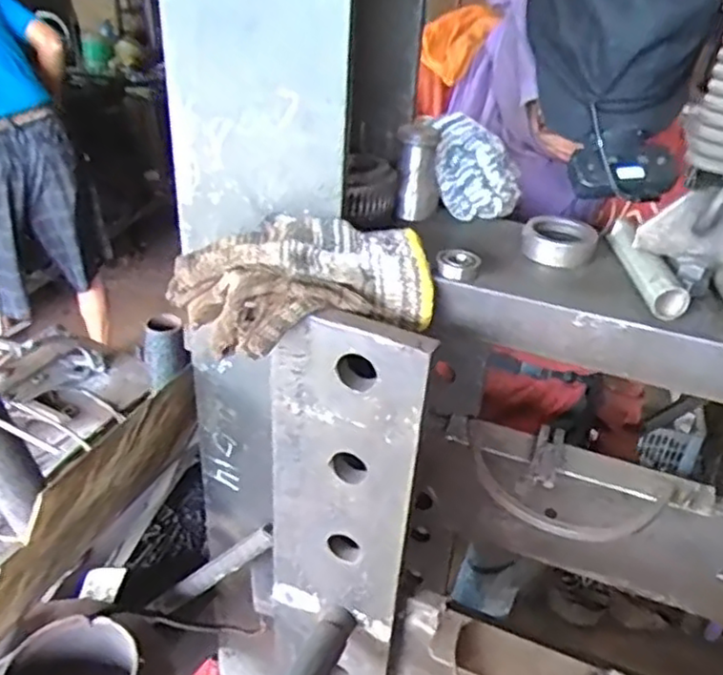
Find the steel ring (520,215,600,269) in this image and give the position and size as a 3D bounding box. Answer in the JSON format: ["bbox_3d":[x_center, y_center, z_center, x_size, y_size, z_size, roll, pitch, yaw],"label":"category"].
[{"bbox_3d":[0.168,-0.081,0.583,0.060,0.026,0.048,14,33,16],"label":"steel ring"}]

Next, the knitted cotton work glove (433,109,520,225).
[{"bbox_3d":[0.115,-0.167,0.671,0.087,0.071,0.091,2,31,-2],"label":"knitted cotton work glove"}]

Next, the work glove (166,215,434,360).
[{"bbox_3d":[-0.048,-0.041,0.542,0.185,0.085,0.113,-9,33,-20],"label":"work glove"}]

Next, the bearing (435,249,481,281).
[{"bbox_3d":[0.077,-0.058,0.549,0.032,0.018,0.032,11,32,12],"label":"bearing"}]

